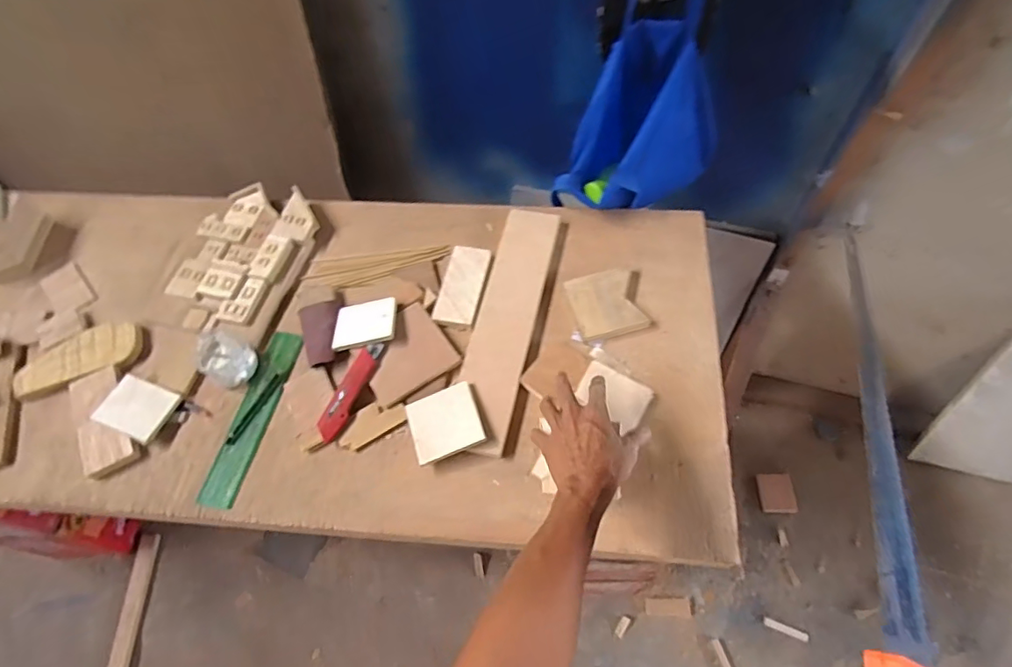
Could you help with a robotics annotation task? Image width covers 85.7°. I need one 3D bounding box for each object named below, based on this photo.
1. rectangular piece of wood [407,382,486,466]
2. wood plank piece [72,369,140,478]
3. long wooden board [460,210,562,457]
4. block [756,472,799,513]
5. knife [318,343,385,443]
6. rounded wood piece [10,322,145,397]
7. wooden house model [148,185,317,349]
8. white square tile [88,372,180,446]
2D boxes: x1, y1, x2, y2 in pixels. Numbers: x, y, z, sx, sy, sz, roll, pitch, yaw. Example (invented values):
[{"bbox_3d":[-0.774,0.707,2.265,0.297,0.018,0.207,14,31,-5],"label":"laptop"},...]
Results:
[{"bbox_3d":[-0.080,0.116,0.711,0.090,0.010,0.085,-22,64,1],"label":"rectangular piece of wood"},{"bbox_3d":[-0.549,0.118,0.740,0.065,0.012,0.153,-28,61,-12],"label":"wood plank piece"},{"bbox_3d":[0.001,-0.023,0.791,0.085,0.017,0.394,10,60,10],"label":"long wooden board"},{"bbox_3d":[0.702,0.413,1.414,0.079,0.022,0.097,-1,59,4],"label":"block"},{"bbox_3d":[-0.213,0.077,0.748,0.033,0.022,0.145,18,62,14],"label":"knife"},{"bbox_3d":[-0.621,0.032,0.793,0.169,0.014,0.085,-18,60,-7],"label":"rounded wood piece"},{"bbox_3d":[-0.427,-0.121,0.863,0.208,0.035,0.269,12,61,11],"label":"wooden house model"},{"bbox_3d":[-0.505,0.102,0.749,0.091,0.014,0.075,19,62,15],"label":"white square tile"}]

